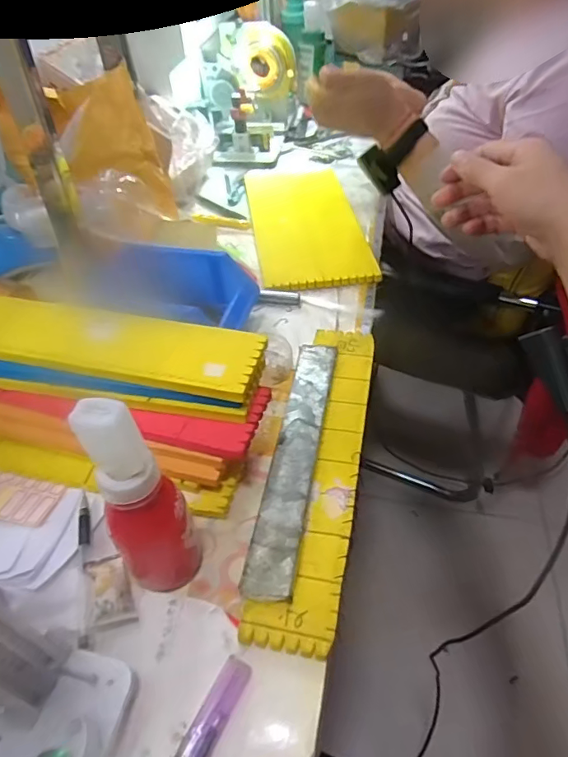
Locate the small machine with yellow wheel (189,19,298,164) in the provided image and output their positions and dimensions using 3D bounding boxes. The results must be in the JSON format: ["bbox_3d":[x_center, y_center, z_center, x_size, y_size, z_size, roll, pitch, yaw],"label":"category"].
[{"bbox_3d":[-0.071,-0.563,0.976,0.188,0.187,0.197,-3,46,0],"label":"small machine with yellow wheel"}]

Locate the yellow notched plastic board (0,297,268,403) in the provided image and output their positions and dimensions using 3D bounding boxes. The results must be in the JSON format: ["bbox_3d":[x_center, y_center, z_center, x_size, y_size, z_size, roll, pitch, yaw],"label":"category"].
[{"bbox_3d":[-0.180,-0.034,0.458,0.319,0.017,0.076,8,47,5],"label":"yellow notched plastic board"}]

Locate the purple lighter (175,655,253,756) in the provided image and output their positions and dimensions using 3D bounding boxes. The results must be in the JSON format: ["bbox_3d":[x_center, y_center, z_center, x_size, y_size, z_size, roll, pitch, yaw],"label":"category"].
[{"bbox_3d":[-0.049,0.229,0.332,0.021,0.009,0.078,23,54,20],"label":"purple lighter"}]

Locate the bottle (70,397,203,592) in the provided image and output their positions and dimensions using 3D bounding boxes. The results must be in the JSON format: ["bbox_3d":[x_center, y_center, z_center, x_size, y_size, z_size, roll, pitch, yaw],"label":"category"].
[{"bbox_3d":[-0.097,0.088,0.333,0.053,0.172,0.049,4,50,4],"label":"bottle"}]

